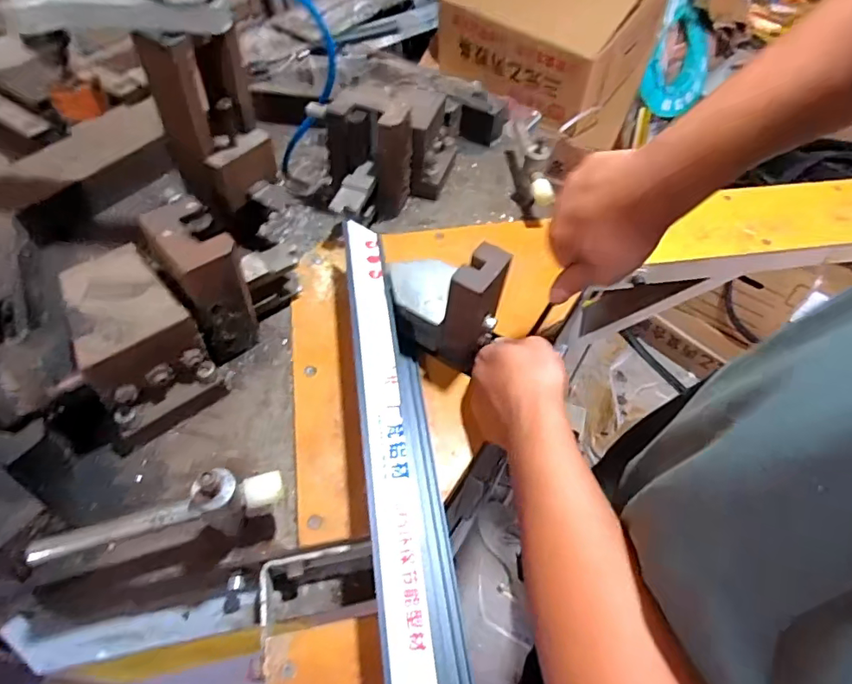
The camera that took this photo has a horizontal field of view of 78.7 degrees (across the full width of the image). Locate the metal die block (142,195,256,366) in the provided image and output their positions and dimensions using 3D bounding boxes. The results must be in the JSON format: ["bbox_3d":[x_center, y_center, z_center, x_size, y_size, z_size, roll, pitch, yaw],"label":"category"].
[{"bbox_3d":[-0.197,-0.051,0.466,0.056,0.125,0.085,-34,63,-26],"label":"metal die block"}]

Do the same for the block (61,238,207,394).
[{"bbox_3d":[-0.249,-0.022,0.425,0.082,0.042,0.108,-32,63,-25],"label":"block"}]

